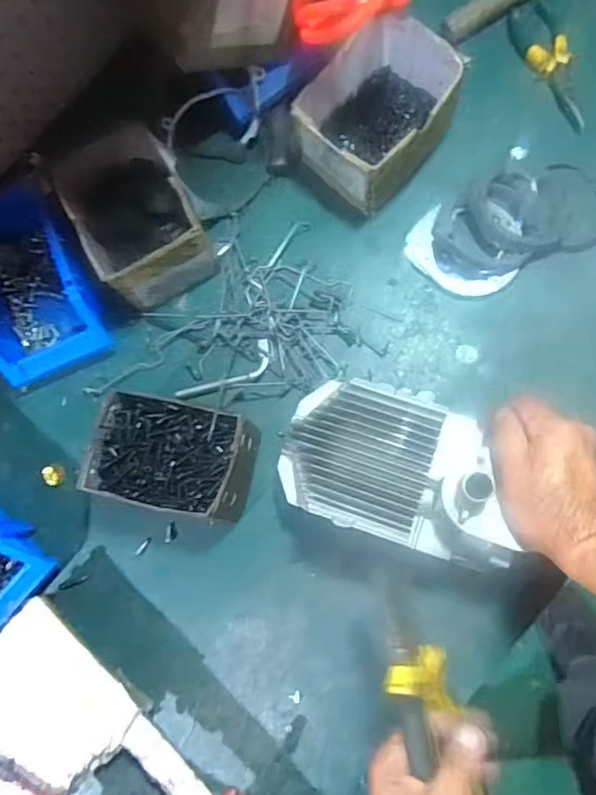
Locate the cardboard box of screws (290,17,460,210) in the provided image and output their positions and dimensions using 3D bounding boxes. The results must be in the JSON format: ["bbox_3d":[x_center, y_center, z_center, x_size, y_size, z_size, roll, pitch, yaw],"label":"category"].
[{"bbox_3d":[0.080,-0.291,0.613,0.125,0.093,0.145,44,88,11],"label":"cardboard box of screws"}]

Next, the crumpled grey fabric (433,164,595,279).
[{"bbox_3d":[0.234,-0.186,0.619,0.186,0.026,0.097,-17,82,3],"label":"crumpled grey fabric"}]

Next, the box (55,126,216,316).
[{"bbox_3d":[-0.164,-0.184,0.624,0.118,0.087,0.160,-31,79,1],"label":"box"}]

